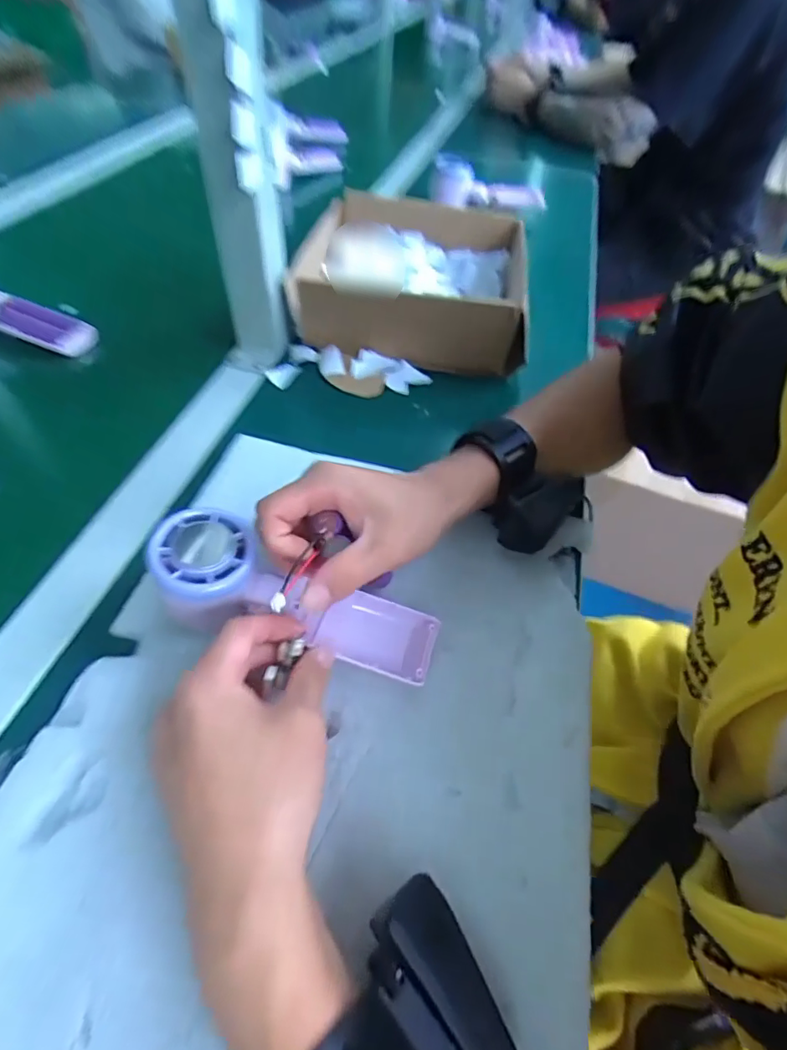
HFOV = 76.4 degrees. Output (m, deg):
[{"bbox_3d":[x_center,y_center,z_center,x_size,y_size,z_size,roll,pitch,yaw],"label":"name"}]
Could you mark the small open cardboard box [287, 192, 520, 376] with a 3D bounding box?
[{"bbox_3d":[0.015,-0.259,0.520,0.236,0.080,0.212,6,53,-2],"label":"small open cardboard box"}]

